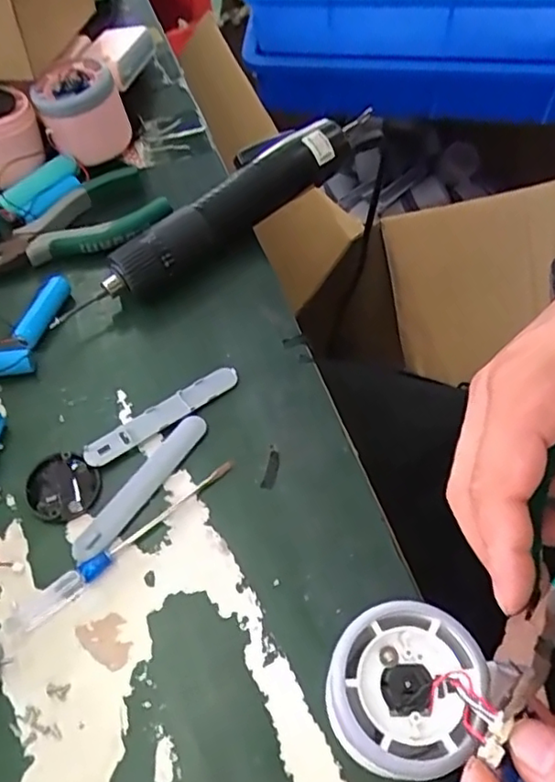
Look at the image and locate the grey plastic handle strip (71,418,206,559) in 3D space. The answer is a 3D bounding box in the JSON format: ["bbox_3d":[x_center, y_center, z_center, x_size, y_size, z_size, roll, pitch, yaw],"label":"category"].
[{"bbox_3d":[-0.070,0.048,0.317,0.015,0.004,0.094,31,60,18],"label":"grey plastic handle strip"}]

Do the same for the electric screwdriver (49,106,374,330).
[{"bbox_3d":[-0.033,-0.118,0.408,0.260,0.048,0.036,-38,65,-24],"label":"electric screwdriver"}]

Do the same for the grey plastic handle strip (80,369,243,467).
[{"bbox_3d":[-0.064,0.013,0.341,0.095,0.005,0.015,-31,62,-21],"label":"grey plastic handle strip"}]

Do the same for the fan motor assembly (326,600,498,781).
[{"bbox_3d":[0.047,0.108,0.223,0.055,0.023,0.056,-6,56,-6],"label":"fan motor assembly"}]

